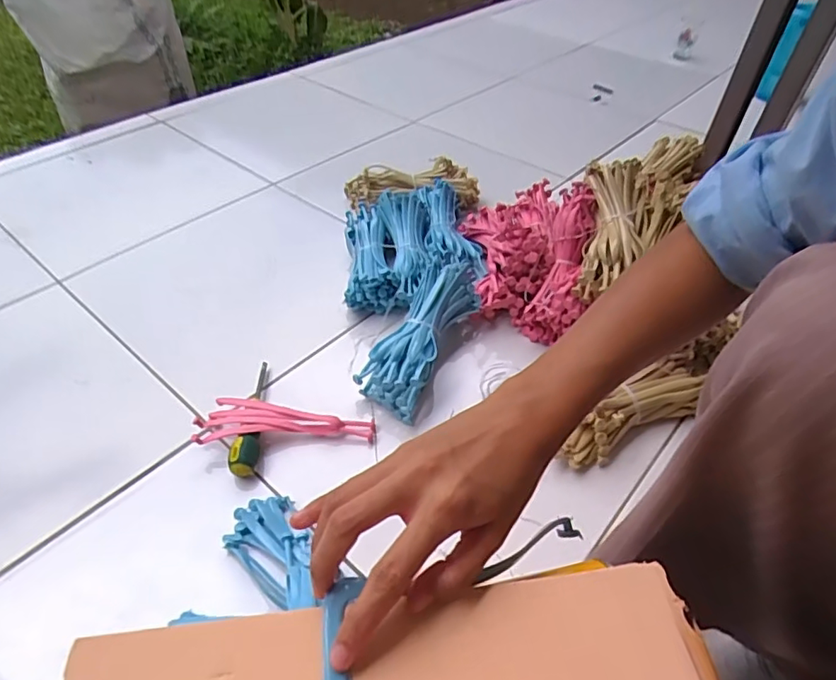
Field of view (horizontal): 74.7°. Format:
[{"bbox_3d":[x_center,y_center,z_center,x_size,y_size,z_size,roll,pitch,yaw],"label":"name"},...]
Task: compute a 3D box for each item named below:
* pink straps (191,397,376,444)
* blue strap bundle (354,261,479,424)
[{"bbox_3d":[-0.149,0.091,0.623,0.196,0.026,0.053,-2,45,-4],"label":"pink straps"},{"bbox_3d":[0.004,-0.009,0.690,0.082,0.055,0.217,21,61,19],"label":"blue strap bundle"}]

